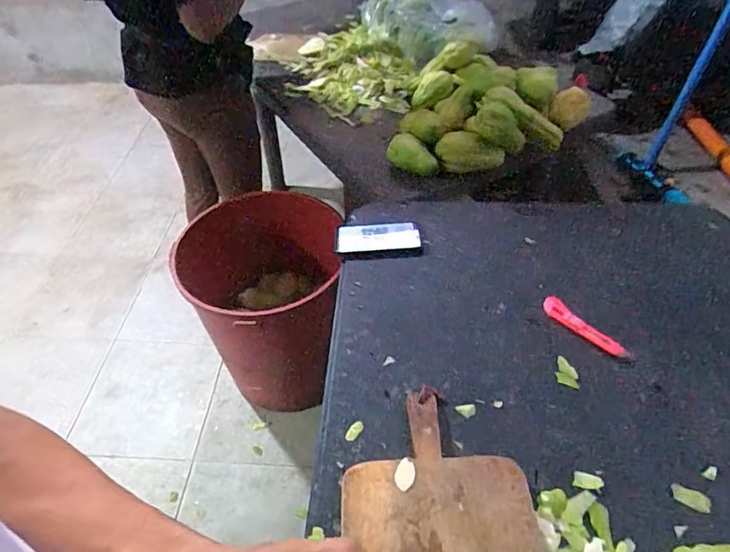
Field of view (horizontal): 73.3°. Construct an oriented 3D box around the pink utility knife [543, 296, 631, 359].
[{"bbox_3d":[0.354,0.085,0.794,0.030,0.023,0.147,-35,55,-26],"label":"pink utility knife"}]

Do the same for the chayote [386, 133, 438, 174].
[{"bbox_3d":[0.103,-0.263,1.078,0.068,0.062,0.095,-30,53,-23],"label":"chayote"}]

